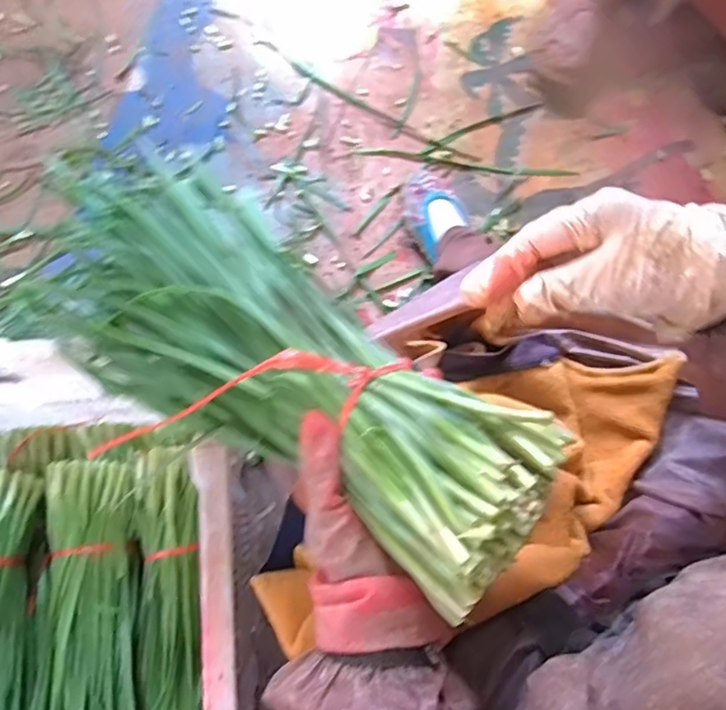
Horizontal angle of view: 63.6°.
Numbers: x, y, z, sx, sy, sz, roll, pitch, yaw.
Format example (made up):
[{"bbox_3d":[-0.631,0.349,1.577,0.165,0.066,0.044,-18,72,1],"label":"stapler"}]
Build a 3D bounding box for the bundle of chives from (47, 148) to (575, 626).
[{"bbox_3d":[-0.066,-0.002,0.357,0.373,0.070,0.129,34,74,25],"label":"bundle of chives"}]

